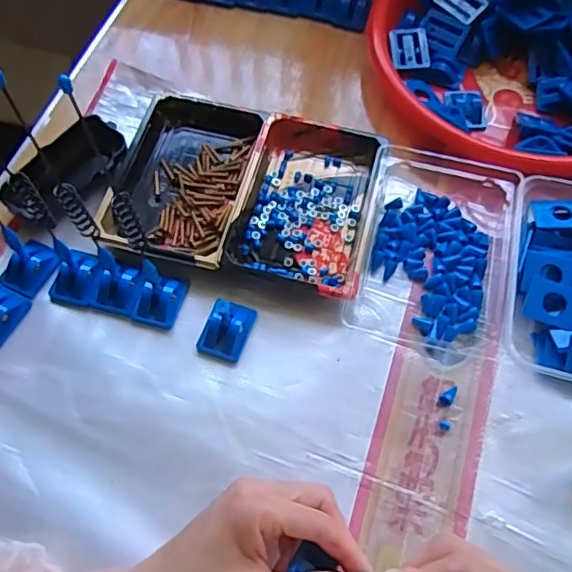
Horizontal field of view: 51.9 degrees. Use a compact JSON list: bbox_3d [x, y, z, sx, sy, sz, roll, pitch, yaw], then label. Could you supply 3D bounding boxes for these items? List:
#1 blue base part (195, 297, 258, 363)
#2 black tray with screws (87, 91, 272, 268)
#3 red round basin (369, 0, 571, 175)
[{"bbox_3d":[-0.045,0.030,0.439,0.033,0.026,0.043,19,65,10],"label":"blue base part"},{"bbox_3d":[-0.086,-0.095,0.502,0.109,0.025,0.160,13,64,7],"label":"black tray with screws"},{"bbox_3d":[0.227,-0.227,0.546,0.284,0.051,0.265,0,63,0],"label":"red round basin"}]

